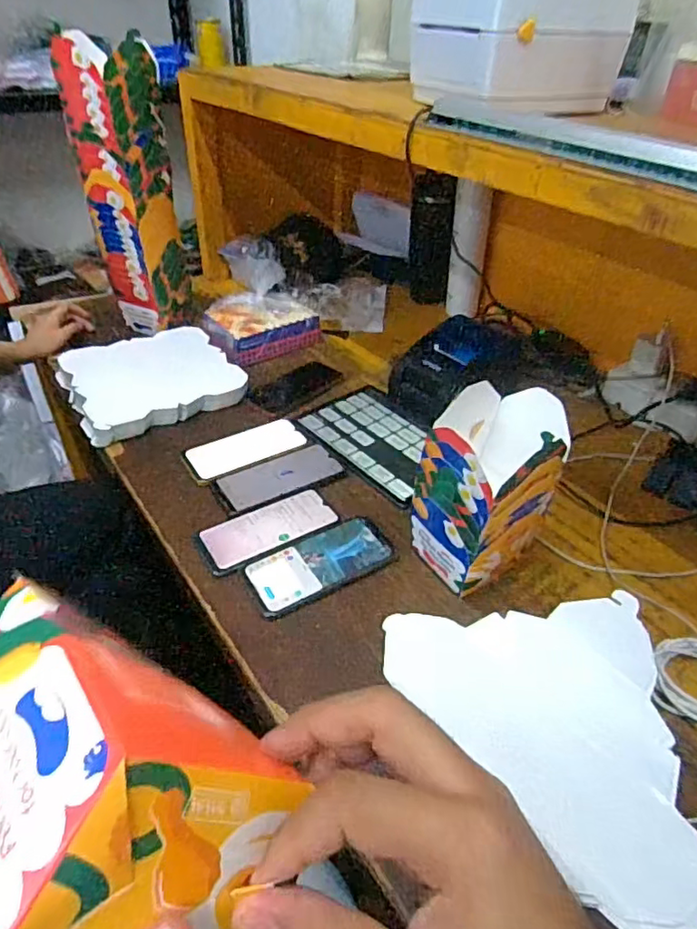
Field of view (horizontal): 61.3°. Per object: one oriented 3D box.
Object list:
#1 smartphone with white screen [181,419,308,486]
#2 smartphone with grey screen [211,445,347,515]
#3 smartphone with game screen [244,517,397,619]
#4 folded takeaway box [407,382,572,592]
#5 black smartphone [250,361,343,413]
[{"bbox_3d":[-0.149,-0.023,0.838,0.171,0.005,0.080,-24,45,-28],"label":"smartphone with white screen"},{"bbox_3d":[-0.094,0.018,0.794,0.170,0.007,0.086,-20,44,-25],"label":"smartphone with grey screen"},{"bbox_3d":[-0.032,0.112,0.673,0.167,0.017,0.075,-21,44,-26],"label":"smartphone with game screen"},{"bbox_3d":[0.143,0.026,0.615,0.123,0.206,0.113,-19,43,-24],"label":"folded takeaway box"},{"bbox_3d":[-0.084,-0.134,0.991,0.092,0.013,0.176,23,43,25],"label":"black smartphone"}]

